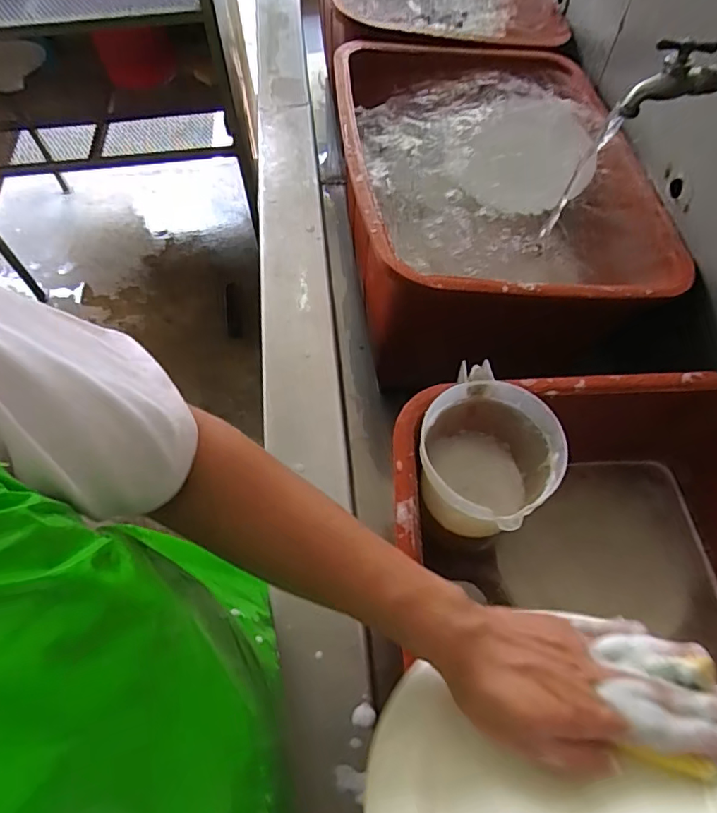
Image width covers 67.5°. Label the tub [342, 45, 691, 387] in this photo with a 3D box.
[{"bbox_3d":[0.204,-0.329,0.873,0.434,0.232,0.548,-6,61,-4],"label":"tub"}]

